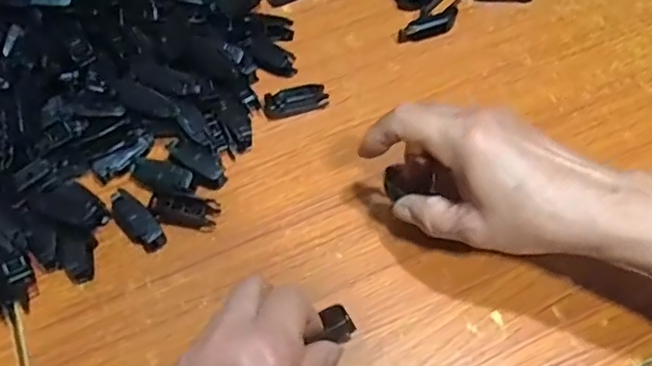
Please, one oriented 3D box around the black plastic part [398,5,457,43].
[{"bbox_3d":[0.087,-0.135,0.502,0.054,0.013,0.019,-17,60,-8],"label":"black plastic part"}]

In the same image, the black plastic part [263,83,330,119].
[{"bbox_3d":[-0.023,-0.064,0.456,0.050,0.017,0.017,-13,59,-6],"label":"black plastic part"}]

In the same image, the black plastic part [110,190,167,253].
[{"bbox_3d":[-0.133,0.024,0.405,0.054,0.017,0.020,38,67,22],"label":"black plastic part"}]

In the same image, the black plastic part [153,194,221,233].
[{"bbox_3d":[-0.098,0.020,0.409,0.045,0.014,0.019,7,59,6],"label":"black plastic part"}]

